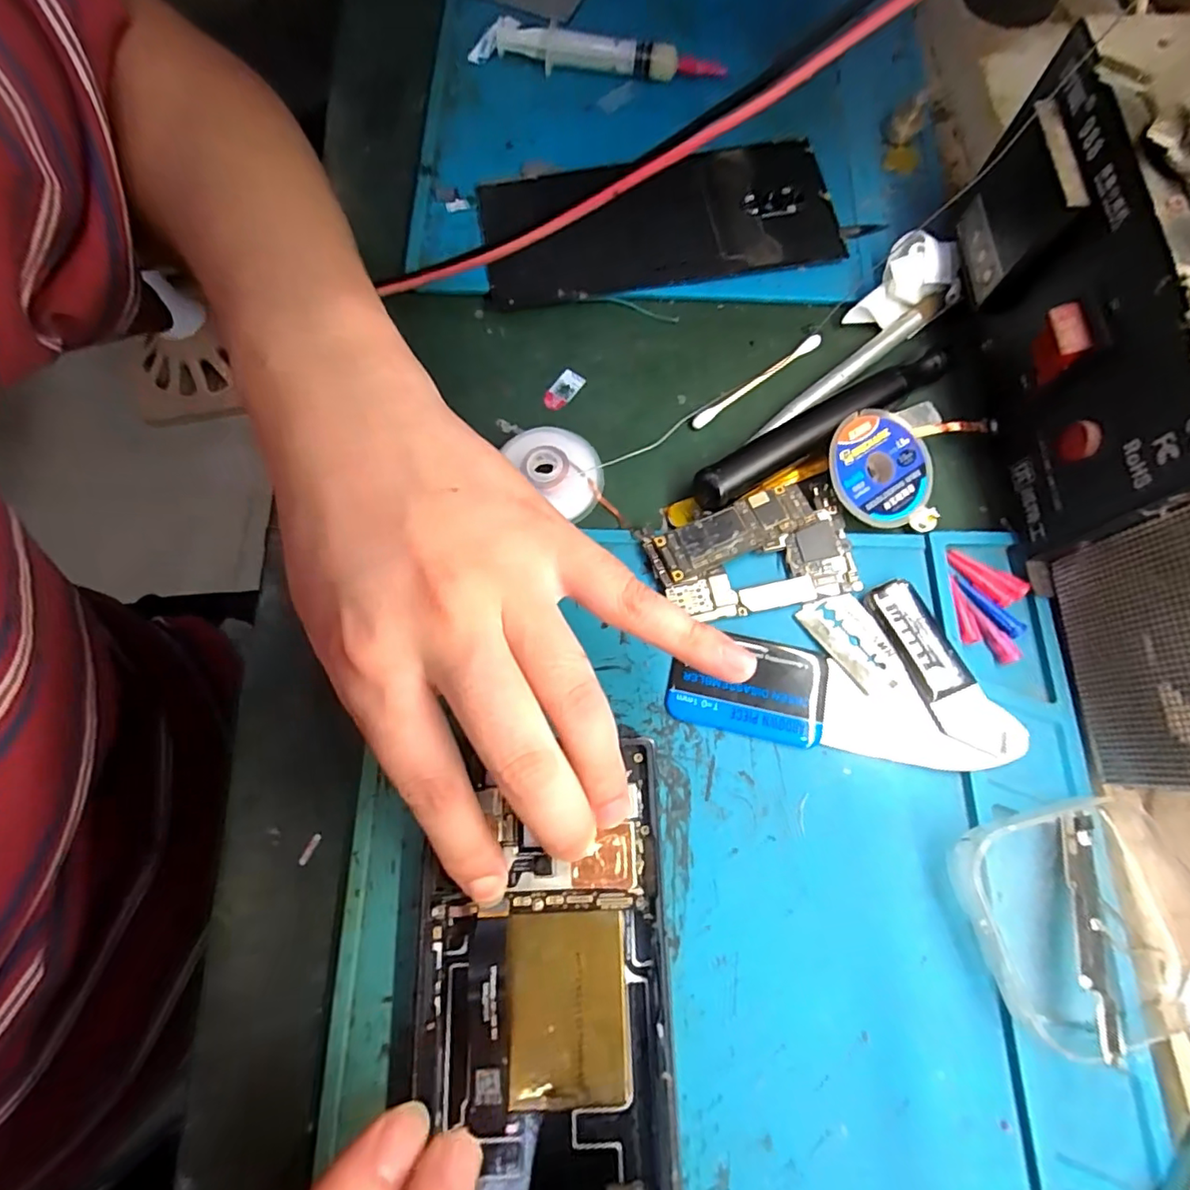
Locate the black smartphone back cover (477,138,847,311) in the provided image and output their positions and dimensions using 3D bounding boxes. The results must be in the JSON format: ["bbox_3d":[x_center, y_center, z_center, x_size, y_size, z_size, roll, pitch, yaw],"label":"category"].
[{"bbox_3d":[0.028,-0.171,0.266,0.156,0.009,0.068,-10,73,-2],"label":"black smartphone back cover"}]

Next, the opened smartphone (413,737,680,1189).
[{"bbox_3d":[-0.013,0.132,0.173,0.076,0.013,0.158,-5,73,-1],"label":"opened smartphone"}]

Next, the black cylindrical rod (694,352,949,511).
[{"bbox_3d":[0.092,-0.068,0.229,0.118,0.010,0.017,-30,75,-8],"label":"black cylindrical rod"}]

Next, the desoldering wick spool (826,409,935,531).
[{"bbox_3d":[0.111,-0.050,0.225,0.044,0.004,0.044,1,84,-13],"label":"desoldering wick spool"}]

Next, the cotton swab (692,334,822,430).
[{"bbox_3d":[0.069,-0.091,0.247,0.071,0.004,0.005,-36,76,-10],"label":"cotton swab"}]

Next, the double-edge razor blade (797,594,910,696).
[{"bbox_3d":[0.095,0.017,0.213,0.022,0.004,0.039,-32,75,-9],"label":"double-edge razor blade"}]

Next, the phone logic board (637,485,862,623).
[{"bbox_3d":[0.059,-0.015,0.219,0.074,0.008,0.042,-12,73,-3],"label":"phone logic board"}]

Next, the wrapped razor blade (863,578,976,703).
[{"bbox_3d":[0.117,0.015,0.210,0.019,0.005,0.044,-24,74,-7],"label":"wrapped razor blade"}]

